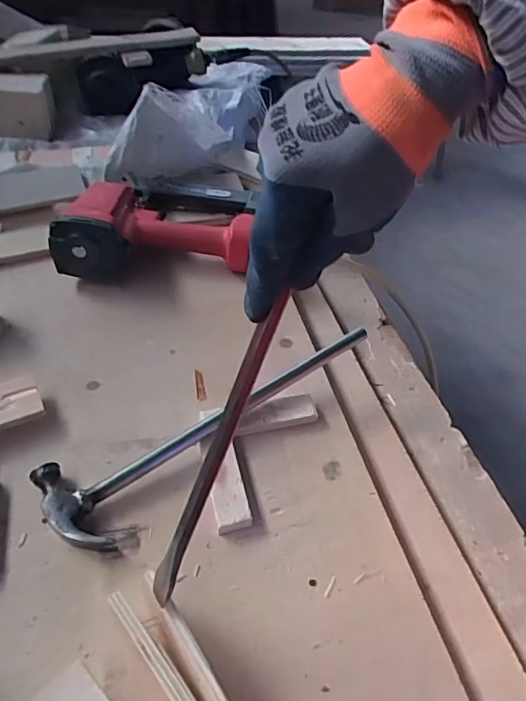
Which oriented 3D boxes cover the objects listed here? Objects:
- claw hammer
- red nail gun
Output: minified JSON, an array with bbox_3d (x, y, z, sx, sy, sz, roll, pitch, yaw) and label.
[{"bbox_3d":[-0.044,0.060,0.534,0.369,0.044,0.101,-31,56,-30],"label":"claw hammer"},{"bbox_3d":[-0.138,-0.174,0.715,0.253,0.086,0.187,-1,46,-6],"label":"red nail gun"}]

